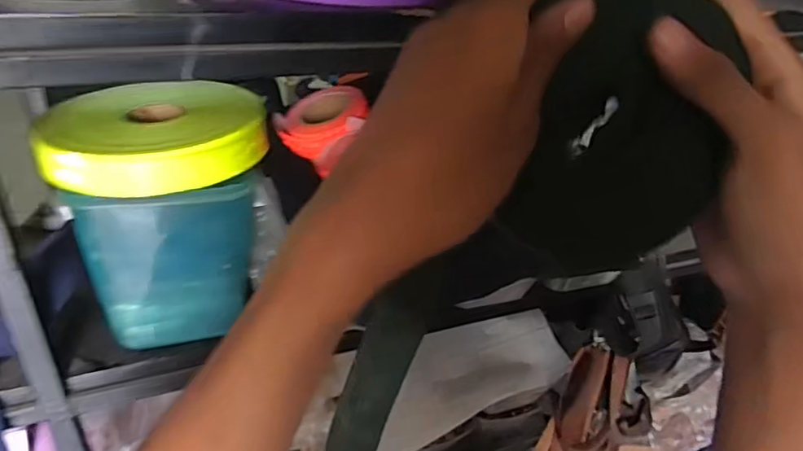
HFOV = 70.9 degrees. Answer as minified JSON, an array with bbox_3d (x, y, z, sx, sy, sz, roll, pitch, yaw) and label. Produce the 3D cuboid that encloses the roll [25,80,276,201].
[{"bbox_3d":[-0.181,-0.072,0.417,0.147,0.030,0.156,-11,36,-23],"label":"roll"}]

